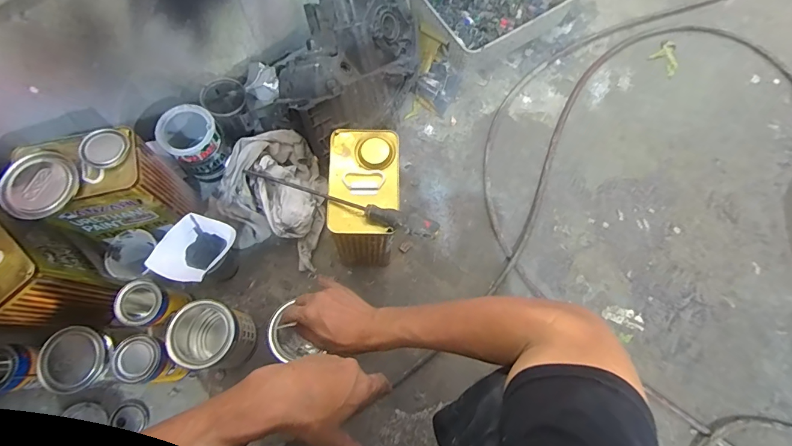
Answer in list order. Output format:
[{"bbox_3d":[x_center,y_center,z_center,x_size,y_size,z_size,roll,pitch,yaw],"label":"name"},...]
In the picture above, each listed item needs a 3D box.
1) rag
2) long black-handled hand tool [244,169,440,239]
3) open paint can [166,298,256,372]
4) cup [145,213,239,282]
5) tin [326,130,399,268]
[{"bbox_3d":[-0.247,-0.060,0.787,0.224,0.090,0.244,15,72,4],"label":"rag"},{"bbox_3d":[-0.083,-0.036,0.568,0.298,0.042,0.026,21,73,6],"label":"long black-handled hand tool"},{"bbox_3d":[-0.309,0.193,0.678,0.108,0.133,0.099,0,72,-1],"label":"open paint can"},{"bbox_3d":[-0.335,0.061,0.709,0.098,0.145,0.114,26,73,7],"label":"cup"},{"bbox_3d":[-0.051,-0.026,0.706,0.106,0.253,0.174,2,72,-1],"label":"tin"}]

